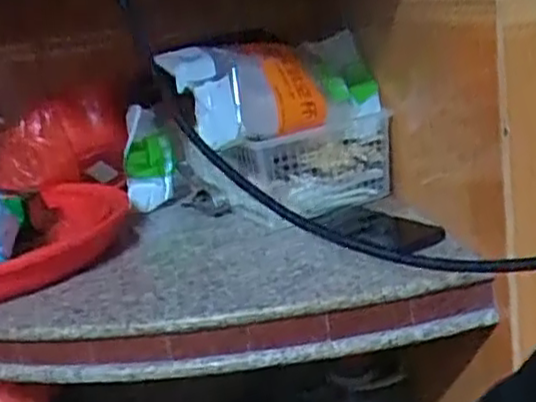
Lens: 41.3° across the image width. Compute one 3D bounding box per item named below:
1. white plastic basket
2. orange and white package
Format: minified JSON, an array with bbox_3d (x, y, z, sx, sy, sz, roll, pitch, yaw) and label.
[{"bbox_3d":[0.029,-0.050,0.905,0.226,0.106,0.165,-15,18,-24],"label":"white plastic basket"},{"bbox_3d":[0.027,-0.144,0.859,0.266,0.109,0.083,-19,20,-33],"label":"orange and white package"}]

